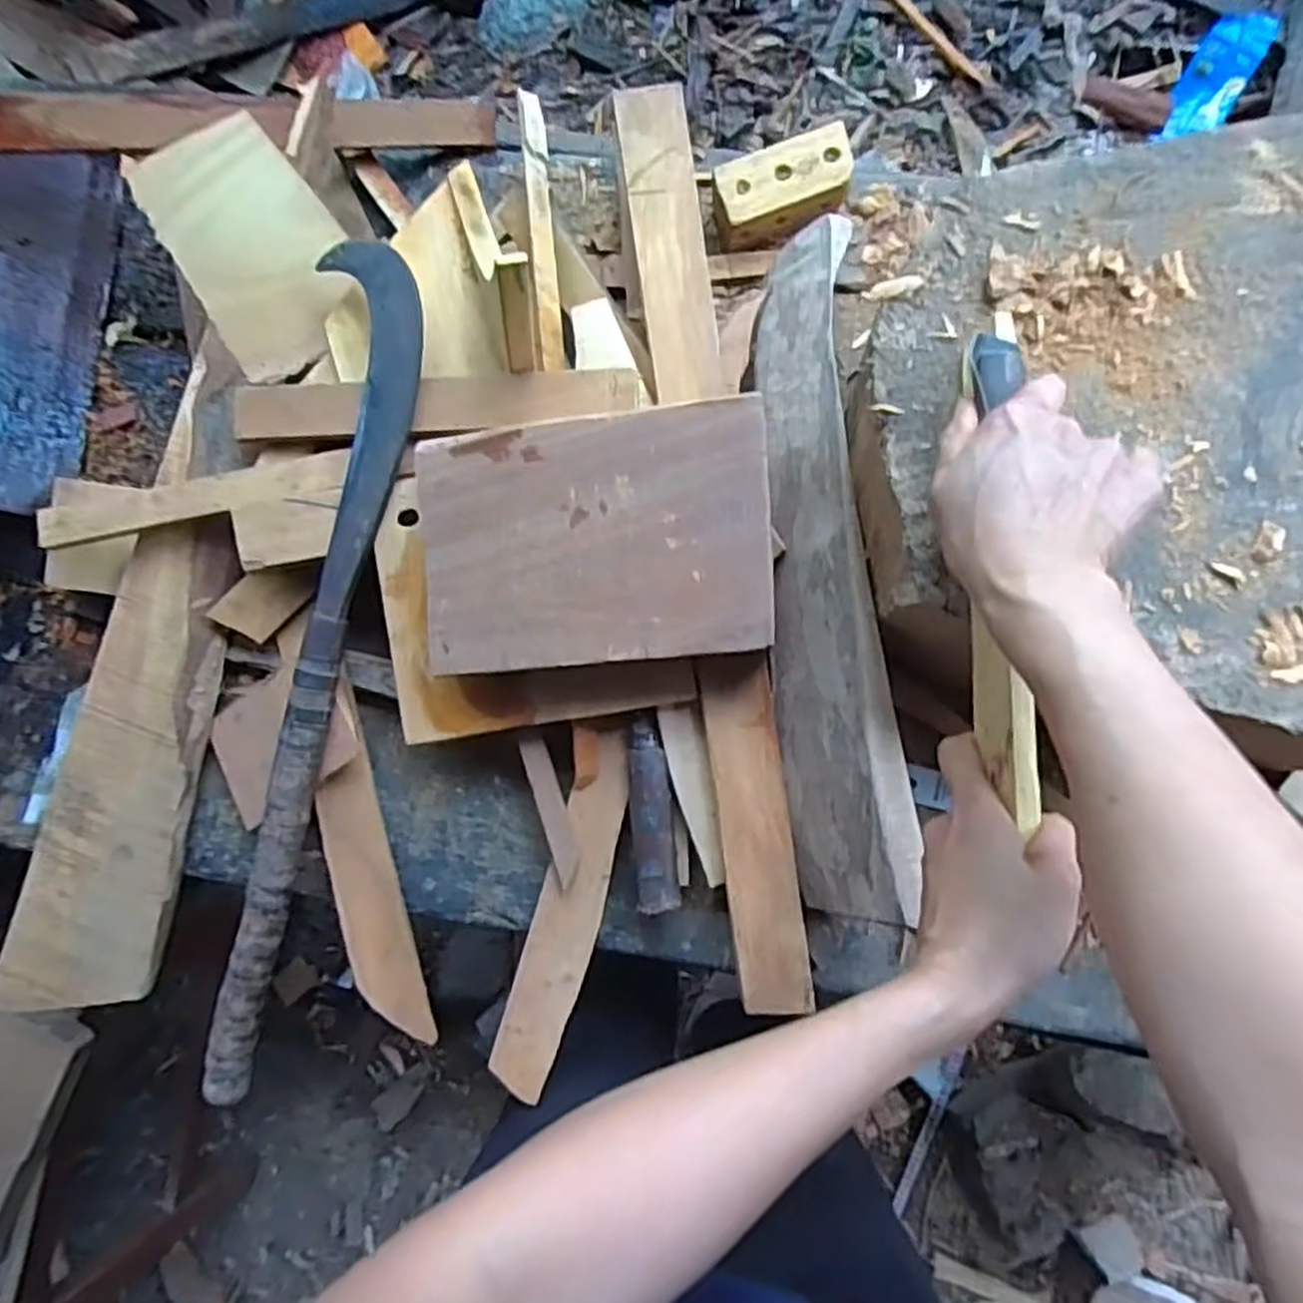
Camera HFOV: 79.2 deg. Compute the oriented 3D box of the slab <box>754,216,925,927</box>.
[{"bbox_3d":[0.128,-0.057,0.555,0.091,0.040,0.486,-9,81,45],"label":"slab"}]

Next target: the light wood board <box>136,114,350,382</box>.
[{"bbox_3d":[-0.297,-0.304,0.592,0.112,0.017,0.163,-31,105,-5],"label":"light wood board"}]

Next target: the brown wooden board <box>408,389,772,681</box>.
[{"bbox_3d":[-0.037,-0.070,0.503,0.221,0.015,0.155,-5,86,5],"label":"brown wooden board"}]

